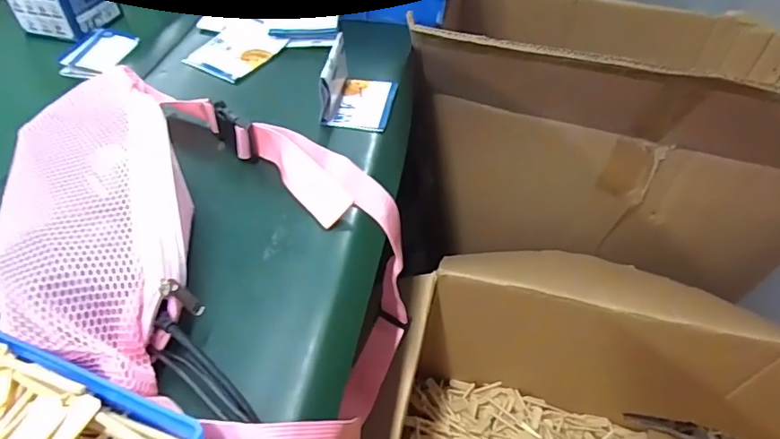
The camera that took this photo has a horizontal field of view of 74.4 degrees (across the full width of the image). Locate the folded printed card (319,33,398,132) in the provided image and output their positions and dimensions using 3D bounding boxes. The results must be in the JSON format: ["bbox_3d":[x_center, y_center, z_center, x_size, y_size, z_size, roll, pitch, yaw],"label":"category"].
[{"bbox_3d":[-0.027,-0.130,0.487,0.060,0.057,0.079,9,45,6],"label":"folded printed card"}]

